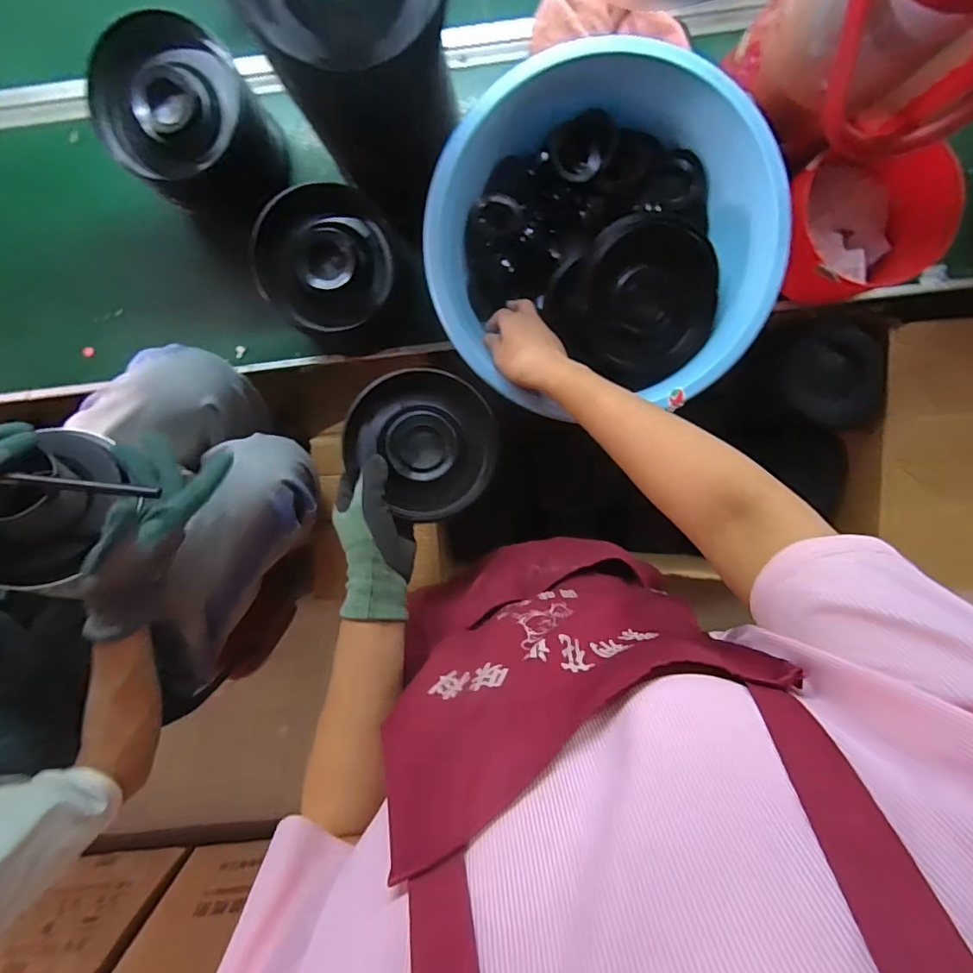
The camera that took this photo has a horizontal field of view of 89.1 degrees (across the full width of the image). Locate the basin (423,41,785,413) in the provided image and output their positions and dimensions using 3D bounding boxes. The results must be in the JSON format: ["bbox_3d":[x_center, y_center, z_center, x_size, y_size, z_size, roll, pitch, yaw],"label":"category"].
[{"bbox_3d":[0.124,-0.258,0.559,0.360,0.108,0.321,-6,98,1],"label":"basin"}]

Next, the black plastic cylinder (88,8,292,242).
[{"bbox_3d":[-0.325,-0.399,0.560,0.127,0.148,0.149,44,96,-5],"label":"black plastic cylinder"}]

